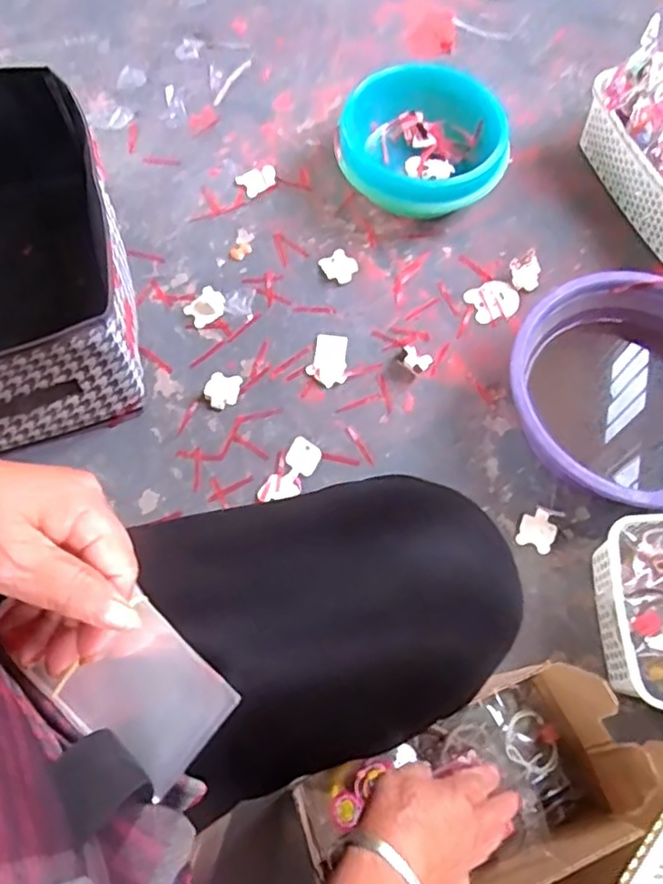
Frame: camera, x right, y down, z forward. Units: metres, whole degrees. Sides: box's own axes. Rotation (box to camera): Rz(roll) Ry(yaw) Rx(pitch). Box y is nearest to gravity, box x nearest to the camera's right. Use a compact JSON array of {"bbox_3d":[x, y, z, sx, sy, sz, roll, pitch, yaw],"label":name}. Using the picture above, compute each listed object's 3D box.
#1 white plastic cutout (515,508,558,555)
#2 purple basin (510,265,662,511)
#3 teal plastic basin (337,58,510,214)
[{"bbox_3d":[0.246,0.105,0.774,0.042,0.005,0.050,25,70,9],"label":"white plastic cutout"},{"bbox_3d":[0.353,-0.050,0.788,0.282,0.111,0.279,-19,70,-8],"label":"purple basin"},{"bbox_3d":[0.124,-0.410,0.924,0.224,0.106,0.213,0,68,-1],"label":"teal plastic basin"}]

